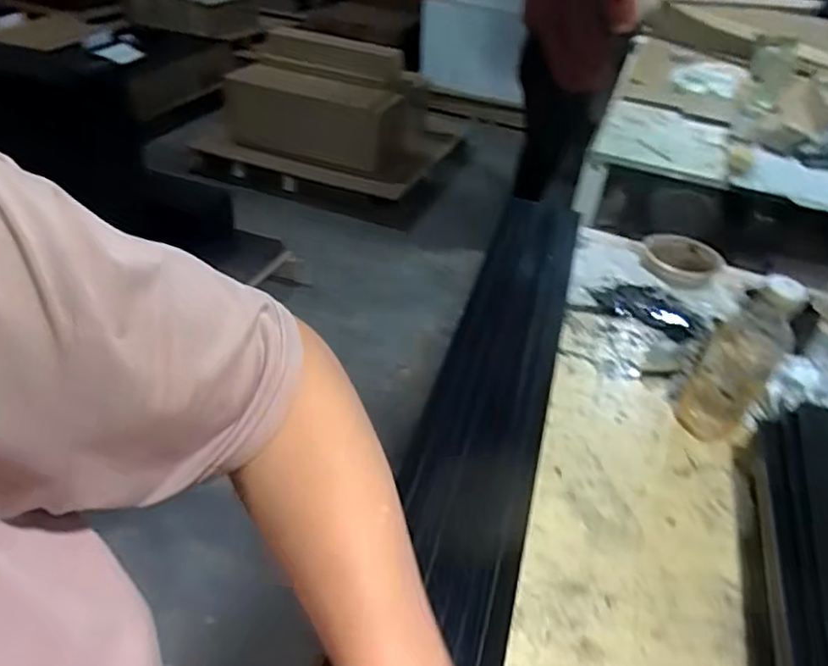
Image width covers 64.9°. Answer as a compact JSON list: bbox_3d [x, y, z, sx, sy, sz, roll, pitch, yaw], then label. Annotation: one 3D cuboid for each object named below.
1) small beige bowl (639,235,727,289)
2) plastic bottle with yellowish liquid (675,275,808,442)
[{"bbox_3d":[0.451,-0.122,1.105,0.130,0.036,0.155,24,41,19],"label":"small beige bowl"},{"bbox_3d":[0.365,0.032,0.732,0.074,0.210,0.062,30,44,25],"label":"plastic bottle with yellowish liquid"}]

